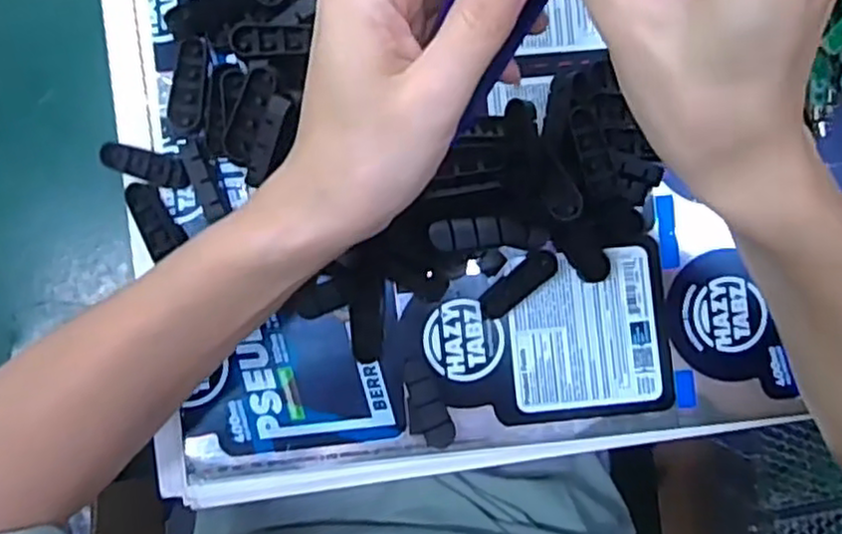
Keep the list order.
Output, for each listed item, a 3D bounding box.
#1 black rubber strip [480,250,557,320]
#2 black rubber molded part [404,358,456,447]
[{"bbox_3d":[0.052,0.009,0.383,0.046,0.008,0.015,-37,91,-3],"label":"black rubber strip"},{"bbox_3d":[0.002,0.072,0.379,0.021,0.012,0.048,-16,77,-3],"label":"black rubber molded part"}]

